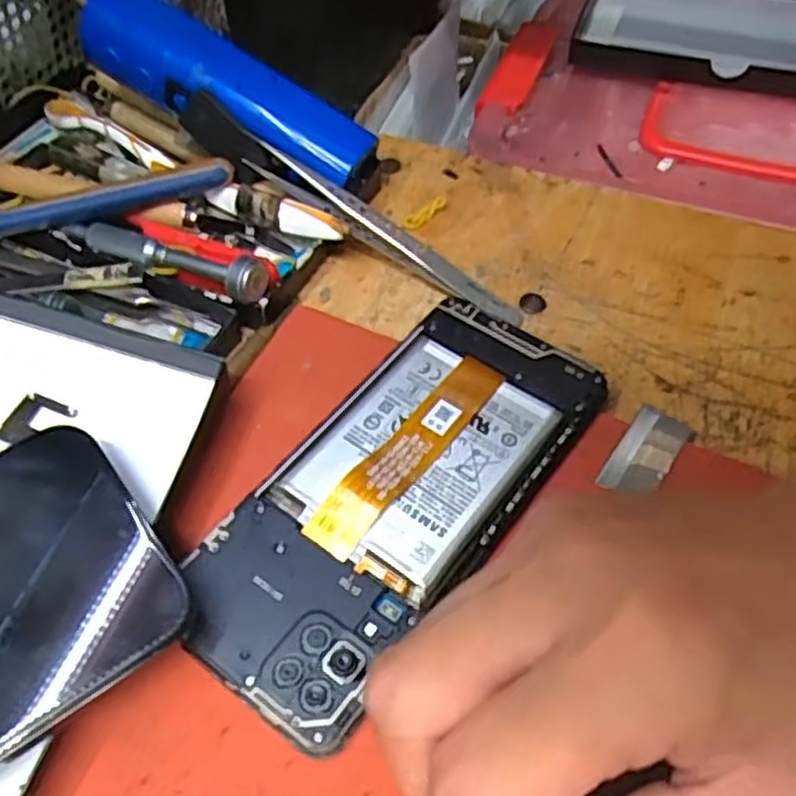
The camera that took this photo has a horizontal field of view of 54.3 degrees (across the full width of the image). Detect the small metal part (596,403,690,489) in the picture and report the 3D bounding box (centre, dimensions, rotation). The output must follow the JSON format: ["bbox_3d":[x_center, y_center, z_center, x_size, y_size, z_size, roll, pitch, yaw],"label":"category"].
[{"bbox_3d":[0.086,0.019,0.269,0.019,0.004,0.043,29,52,20],"label":"small metal part"}]

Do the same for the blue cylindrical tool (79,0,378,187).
[{"bbox_3d":[-0.073,-0.131,0.329,0.130,0.028,0.032,28,55,0],"label":"blue cylindrical tool"}]

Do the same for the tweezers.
[{"bbox_3d":[-0.025,-0.078,0.319,0.169,0.025,0.017,34,57,6],"label":"tweezers"}]

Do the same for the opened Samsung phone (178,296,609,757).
[{"bbox_3d":[0.000,0.029,0.254,0.070,0.010,0.157,33,57,20],"label":"opened Samsung phone"}]

